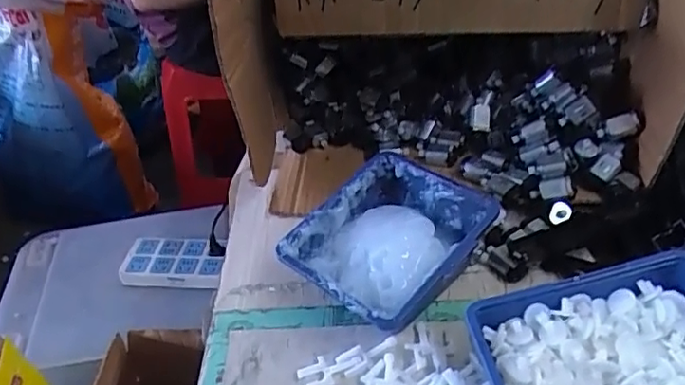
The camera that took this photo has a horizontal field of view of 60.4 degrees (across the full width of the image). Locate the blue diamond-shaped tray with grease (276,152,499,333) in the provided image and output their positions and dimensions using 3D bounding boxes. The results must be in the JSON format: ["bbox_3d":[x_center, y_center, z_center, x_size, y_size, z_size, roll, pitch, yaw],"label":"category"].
[{"bbox_3d":[0.034,0.038,0.418,0.110,0.050,0.125,29,50,35],"label":"blue diamond-shaped tray with grease"}]

